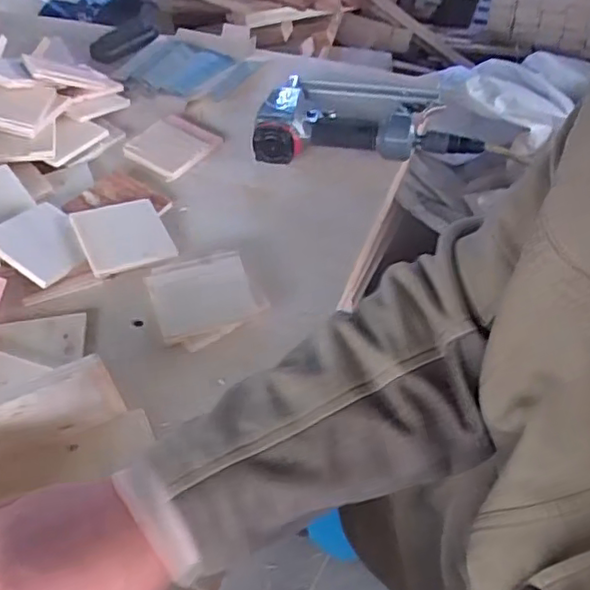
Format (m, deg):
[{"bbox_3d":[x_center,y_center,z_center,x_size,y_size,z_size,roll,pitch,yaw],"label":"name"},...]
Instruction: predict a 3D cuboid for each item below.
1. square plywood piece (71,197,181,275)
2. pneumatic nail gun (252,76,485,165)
[{"bbox_3d":[-0.193,-0.068,0.708,0.095,0.009,0.098,-14,53,-26],"label":"square plywood piece"},{"bbox_3d":[0.091,-0.238,0.820,0.271,0.053,0.154,0,49,3],"label":"pneumatic nail gun"}]

